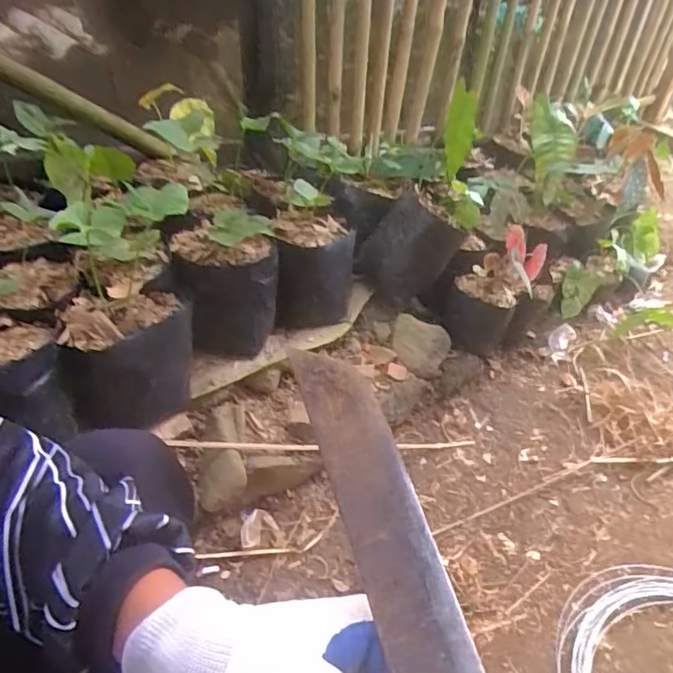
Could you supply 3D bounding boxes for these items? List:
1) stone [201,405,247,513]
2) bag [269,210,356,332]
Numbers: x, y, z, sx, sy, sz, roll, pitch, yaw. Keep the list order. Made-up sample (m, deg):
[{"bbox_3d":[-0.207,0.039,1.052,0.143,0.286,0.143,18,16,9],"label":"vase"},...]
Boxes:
[{"bbox_3d":[-0.169,0.180,0.843,0.067,0.052,0.163,1,55,0],"label":"stone"},{"bbox_3d":[-0.040,-0.112,0.976,0.136,0.165,0.153,6,42,2],"label":"bag"}]

